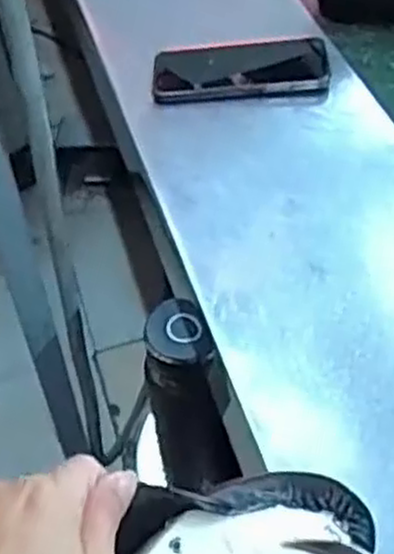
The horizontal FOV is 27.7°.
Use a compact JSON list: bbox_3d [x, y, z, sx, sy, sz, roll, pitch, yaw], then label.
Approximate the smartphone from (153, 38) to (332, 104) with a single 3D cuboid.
[{"bbox_3d":[0.043,-0.210,0.796,0.170,0.008,0.079,-3,57,3],"label":"smartphone"}]

